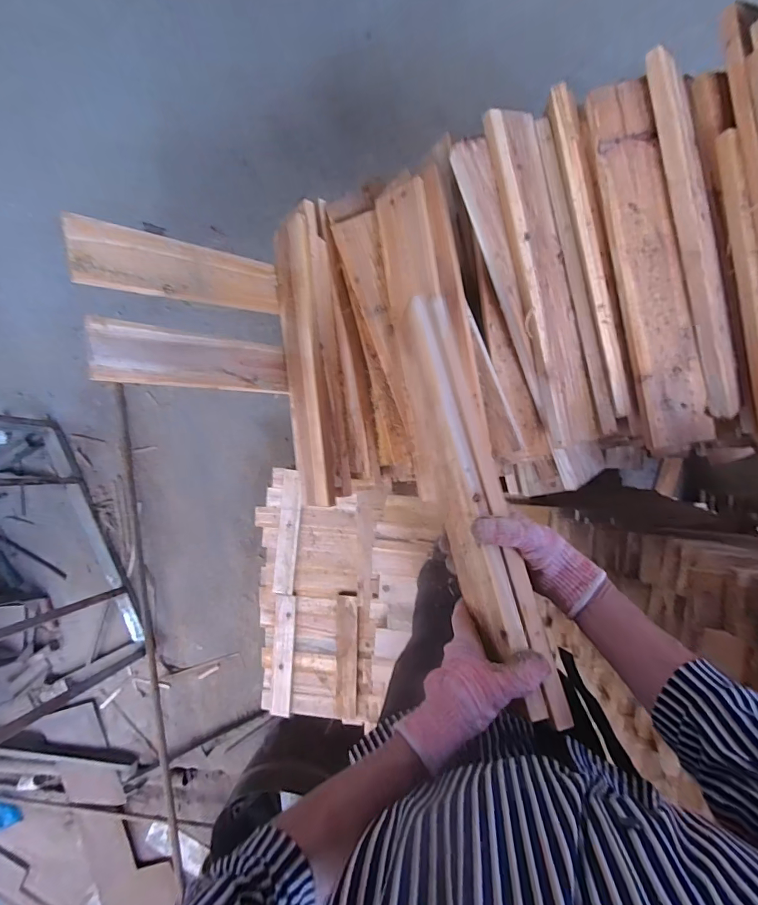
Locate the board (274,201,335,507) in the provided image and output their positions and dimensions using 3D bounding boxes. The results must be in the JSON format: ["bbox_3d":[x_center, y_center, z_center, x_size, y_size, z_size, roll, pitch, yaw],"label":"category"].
[{"bbox_3d":[-0.132,-0.157,0.696,0.081,0.026,0.495,-4,92,42],"label":"board"}]

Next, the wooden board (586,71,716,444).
[{"bbox_3d":[0.369,-0.250,0.547,0.080,0.026,0.494,-12,88,7],"label":"wooden board"}]

